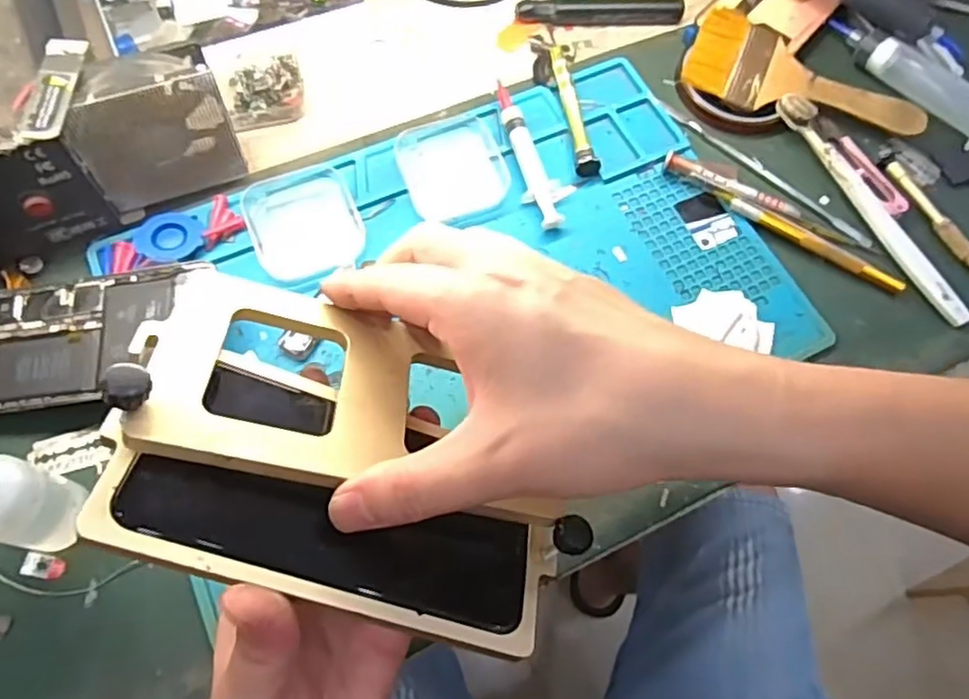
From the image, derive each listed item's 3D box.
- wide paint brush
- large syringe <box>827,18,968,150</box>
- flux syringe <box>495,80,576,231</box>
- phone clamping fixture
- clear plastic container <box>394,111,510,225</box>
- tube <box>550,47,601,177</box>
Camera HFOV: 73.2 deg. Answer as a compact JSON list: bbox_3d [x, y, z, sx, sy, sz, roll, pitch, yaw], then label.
[{"bbox_3d":[0.222,-0.183,0.456,0.160,0.020,0.063,27,68,8],"label":"wide paint brush"},{"bbox_3d":[0.304,-0.197,0.460,0.026,0.033,0.135,-32,72,-15],"label":"large syringe"},{"bbox_3d":[0.030,-0.127,0.425,0.029,0.014,0.107,-17,69,-10],"label":"flux syringe"},{"bbox_3d":[-0.043,0.034,0.237,0.164,0.020,0.110,23,54,-16],"label":"phone clamping fixture"},{"bbox_3d":[-0.021,-0.118,0.418,0.063,0.015,0.073,-20,70,-11],"label":"clear plastic container"},{"bbox_3d":[0.060,-0.163,0.442,0.014,0.015,0.105,-6,68,-6],"label":"tube"}]

